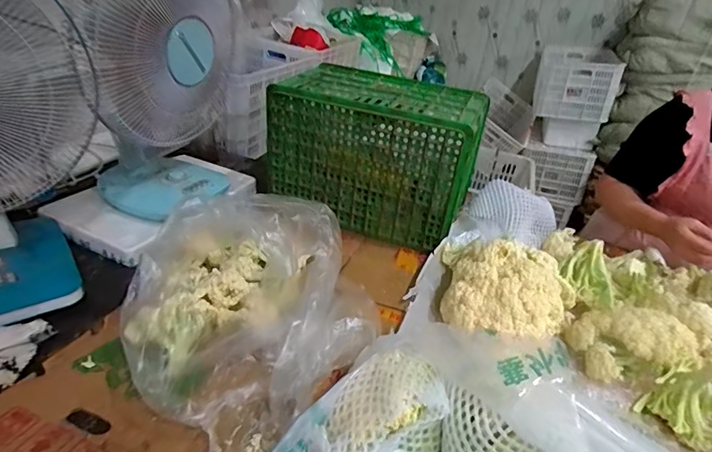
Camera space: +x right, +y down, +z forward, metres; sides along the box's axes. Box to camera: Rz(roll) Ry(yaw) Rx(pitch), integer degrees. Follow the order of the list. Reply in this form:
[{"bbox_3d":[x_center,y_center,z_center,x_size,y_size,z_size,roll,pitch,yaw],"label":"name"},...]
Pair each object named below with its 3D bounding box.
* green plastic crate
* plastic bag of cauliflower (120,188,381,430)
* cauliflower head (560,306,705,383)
[{"bbox_3d":[0.056,-0.197,1.122,0.483,0.311,0.296,18,32,16],"label":"green plastic crate"},{"bbox_3d":[-0.175,0.110,0.703,0.378,0.168,0.386,-15,37,-32],"label":"plastic bag of cauliflower"},{"bbox_3d":[0.488,0.201,0.771,0.169,0.101,0.150,2,31,-10],"label":"cauliflower head"}]

